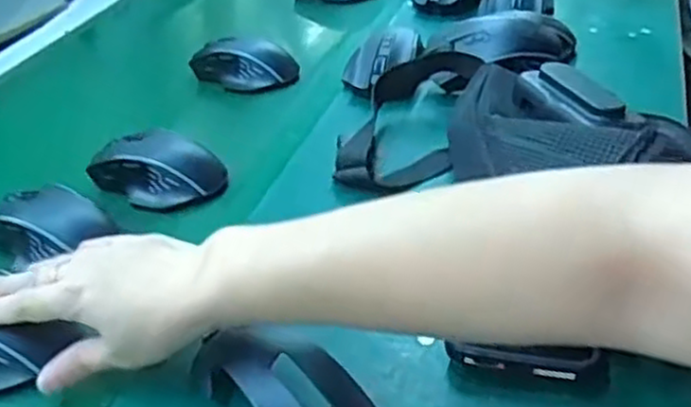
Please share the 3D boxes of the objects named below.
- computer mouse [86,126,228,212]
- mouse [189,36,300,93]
[{"bbox_3d":[-0.150,-0.030,0.599,0.100,0.039,0.069,16,40,31],"label":"computer mouse"},{"bbox_3d":[-0.105,-0.141,0.756,0.112,0.039,0.046,12,37,25],"label":"mouse"}]

